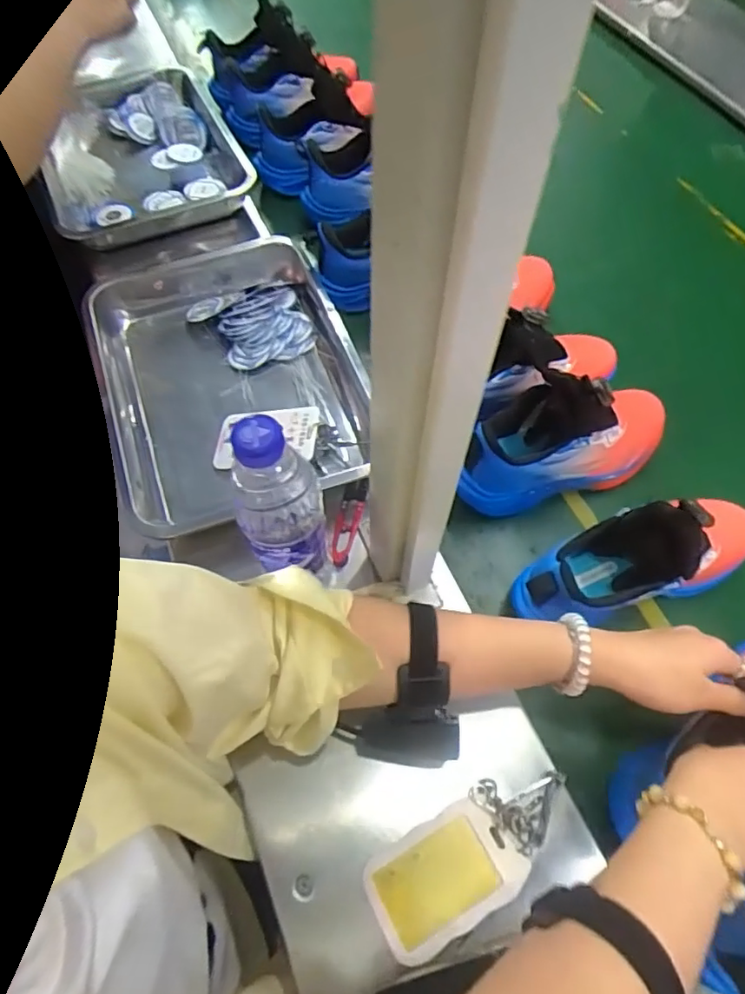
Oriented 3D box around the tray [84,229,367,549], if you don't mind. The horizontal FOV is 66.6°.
[{"bbox_3d":[-0.153,-0.130,0.613,0.271,0.052,0.365,-19,63,-11],"label":"tray"}]

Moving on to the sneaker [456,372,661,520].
[{"bbox_3d":[0.196,-0.063,0.558,0.230,0.127,0.083,-14,62,-8],"label":"sneaker"}]

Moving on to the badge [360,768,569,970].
[{"bbox_3d":[0.075,0.260,0.415,0.162,0.011,0.067,-28,65,-15],"label":"badge"}]

